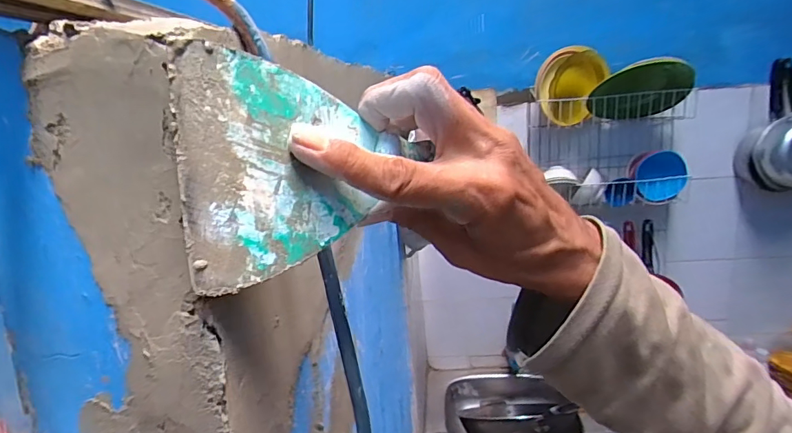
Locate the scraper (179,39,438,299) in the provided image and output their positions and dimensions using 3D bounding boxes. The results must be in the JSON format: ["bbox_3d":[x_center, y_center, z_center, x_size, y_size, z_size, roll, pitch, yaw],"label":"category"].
[{"bbox_3d":[-0.037,-0.027,0.208,0.120,0.087,0.014,-16,18,-41],"label":"scraper"}]

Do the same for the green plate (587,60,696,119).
[{"bbox_3d":[0.684,-0.337,1.238,0.265,0.054,0.244,-6,-17,-2],"label":"green plate"}]

